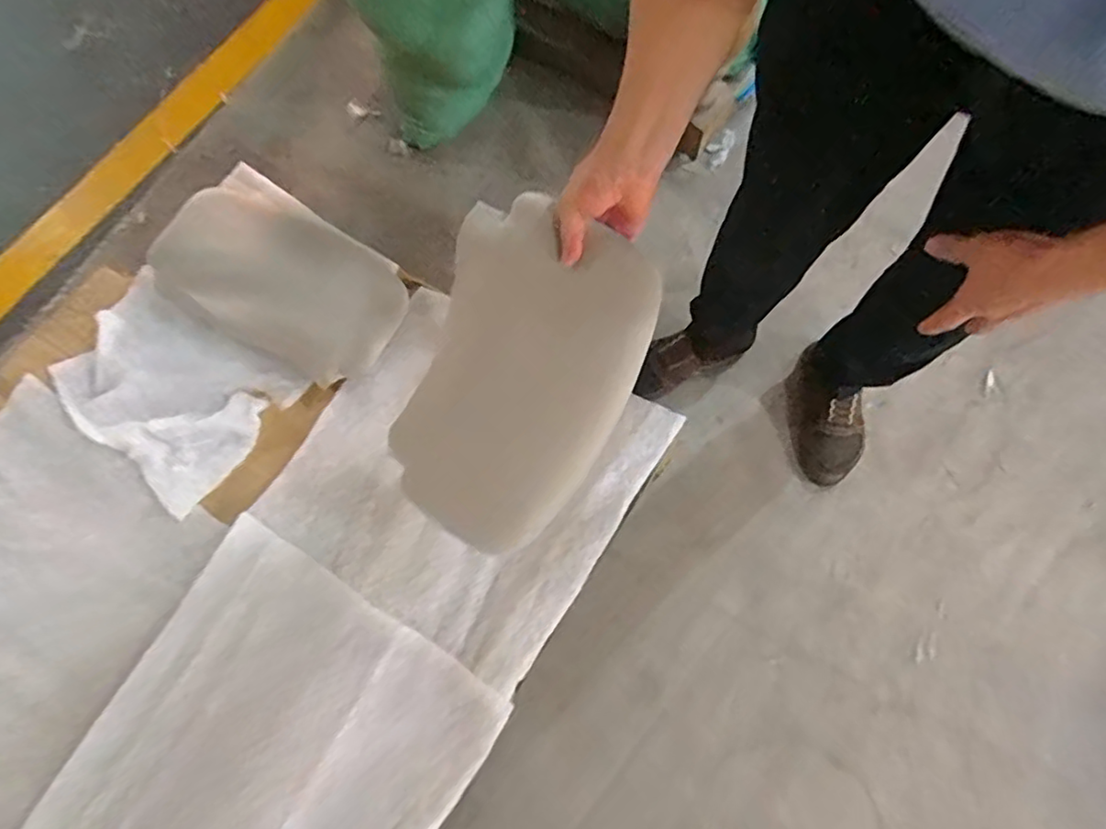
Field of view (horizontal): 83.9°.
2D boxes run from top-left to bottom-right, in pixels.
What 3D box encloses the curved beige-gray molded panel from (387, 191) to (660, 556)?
[{"bbox_3d":[-0.052,-0.030,0.747,0.249,0.044,0.420,29,111,8],"label":"curved beige-gray molded panel"}]

